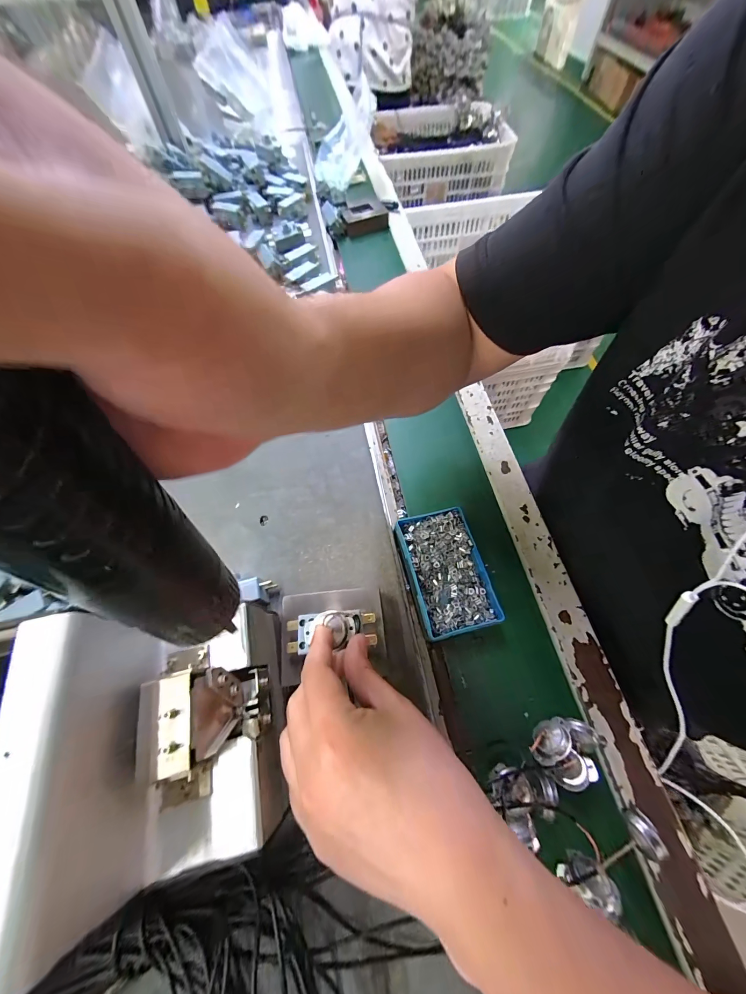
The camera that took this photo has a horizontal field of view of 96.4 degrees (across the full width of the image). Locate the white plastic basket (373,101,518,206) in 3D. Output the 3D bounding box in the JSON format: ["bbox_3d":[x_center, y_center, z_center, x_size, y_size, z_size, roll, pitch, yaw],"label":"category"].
[{"bbox_3d":[0.214,-1.163,1.126,0.428,0.150,0.358,-6,64,-3],"label":"white plastic basket"}]

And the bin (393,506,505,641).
[{"bbox_3d":[0.068,0.071,0.321,0.073,0.030,0.111,-13,64,-6],"label":"bin"}]

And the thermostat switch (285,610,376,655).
[{"bbox_3d":[-0.032,0.098,0.246,0.067,0.026,0.026,-7,60,-2],"label":"thermostat switch"}]

